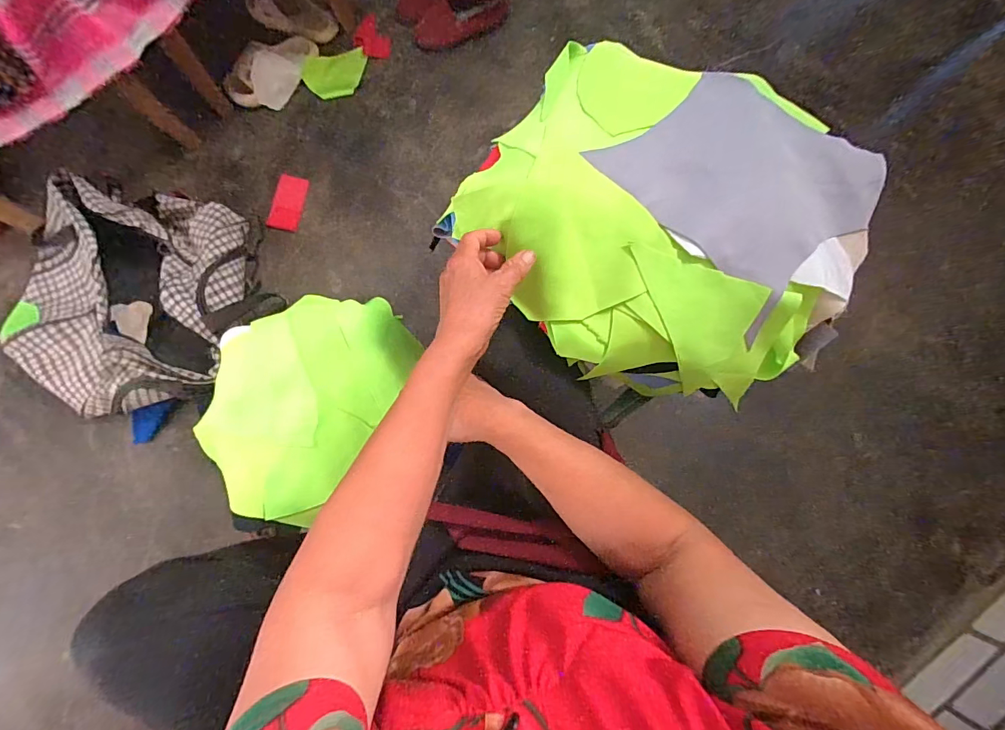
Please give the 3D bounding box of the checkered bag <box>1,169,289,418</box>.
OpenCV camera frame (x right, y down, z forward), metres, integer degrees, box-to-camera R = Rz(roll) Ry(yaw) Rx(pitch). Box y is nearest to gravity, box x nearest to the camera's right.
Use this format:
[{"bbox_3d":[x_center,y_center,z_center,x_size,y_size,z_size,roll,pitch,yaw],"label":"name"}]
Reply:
[{"bbox_3d":[-0.779,-0.137,0.922,0.523,0.129,0.471,2,82,-4],"label":"checkered bag"}]

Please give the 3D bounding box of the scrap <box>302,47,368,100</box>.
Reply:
[{"bbox_3d":[-0.405,-0.717,1.069,0.157,0.024,0.109,-22,81,-3],"label":"scrap"}]

